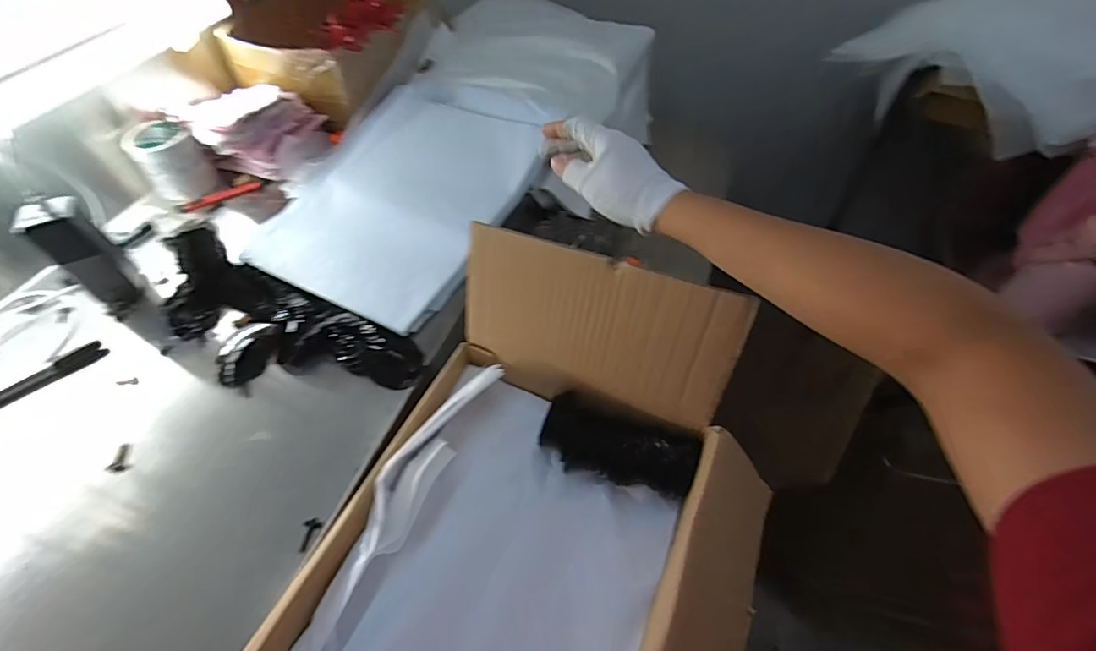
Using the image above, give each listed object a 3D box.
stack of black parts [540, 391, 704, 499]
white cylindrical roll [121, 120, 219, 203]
[{"bbox_3d":[0.072,0.123,0.493,0.153,0.047,0.066,19,55,17],"label":"stack of black parts"},{"bbox_3d":[-0.598,-0.261,0.766,0.108,0.088,0.088,33,60,25],"label":"white cylindrical roll"}]

